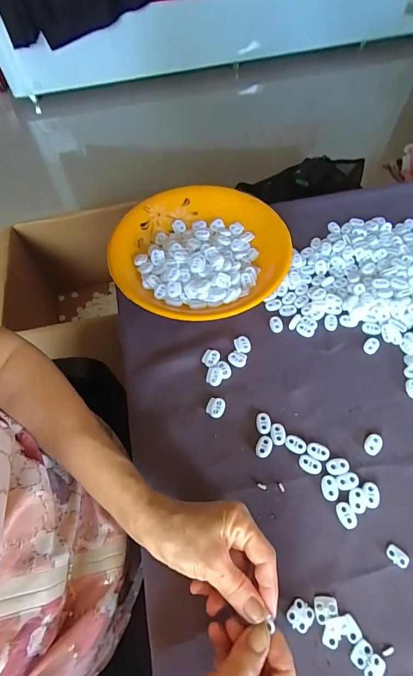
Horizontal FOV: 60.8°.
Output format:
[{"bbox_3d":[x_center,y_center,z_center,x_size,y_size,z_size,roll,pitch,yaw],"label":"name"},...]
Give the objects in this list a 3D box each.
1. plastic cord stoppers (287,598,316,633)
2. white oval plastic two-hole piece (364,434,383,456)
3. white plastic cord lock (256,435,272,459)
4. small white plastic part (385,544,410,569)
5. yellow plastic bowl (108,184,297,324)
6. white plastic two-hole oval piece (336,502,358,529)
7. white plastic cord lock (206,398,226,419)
[{"bbox_3d":[0.080,0.236,0.298,0.020,0.004,0.021,33,64,19],"label":"plastic cord stoppers"},{"bbox_3d":[0.174,0.111,0.366,0.016,0.005,0.023,36,65,20],"label":"white oval plastic two-hole piece"},{"bbox_3d":[0.061,0.115,0.372,0.015,0.004,0.023,17,60,11],"label":"white plastic cord lock"},{"bbox_3d":[0.172,0.196,0.316,0.019,0.004,0.013,36,66,20],"label":"small white plastic part"},{"bbox_3d":[-0.009,-0.121,0.489,0.239,0.036,0.245,0,59,1],"label":"yellow plastic bowl"},{"bbox_3d":[0.134,0.169,0.335,0.016,0.004,0.023,-21,61,-12],"label":"white plastic two-hole oval piece"},{"bbox_3d":[0.010,0.077,0.392,0.020,0.005,0.022,11,59,8],"label":"white plastic cord lock"}]

